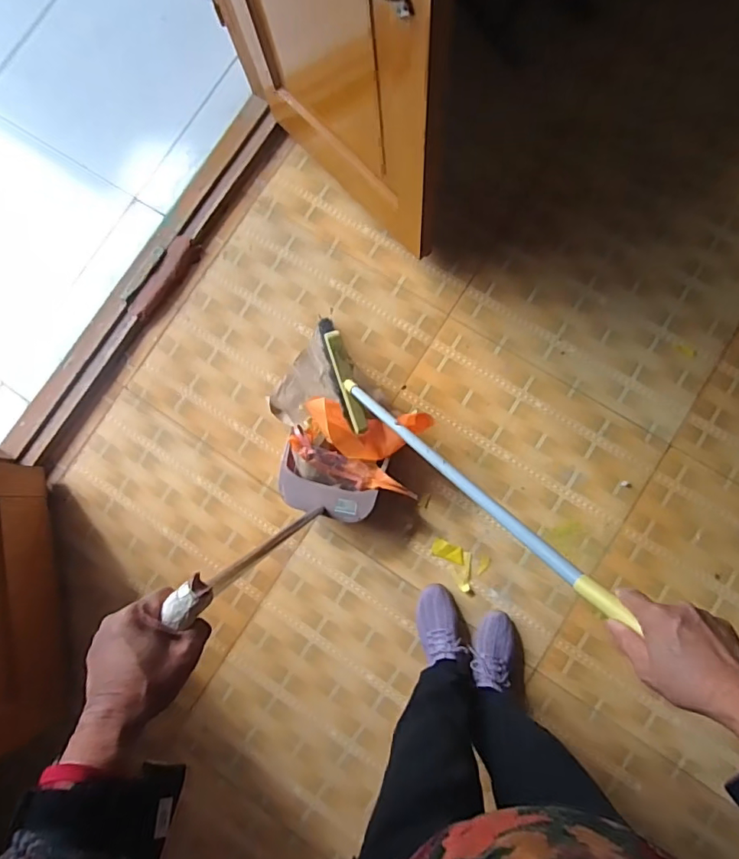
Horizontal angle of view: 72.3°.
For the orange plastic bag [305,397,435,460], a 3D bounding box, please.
[{"bbox_3d":[0.000,0.001,1.114,0.280,0.108,0.120,6,82,31],"label":"orange plastic bag"}]

